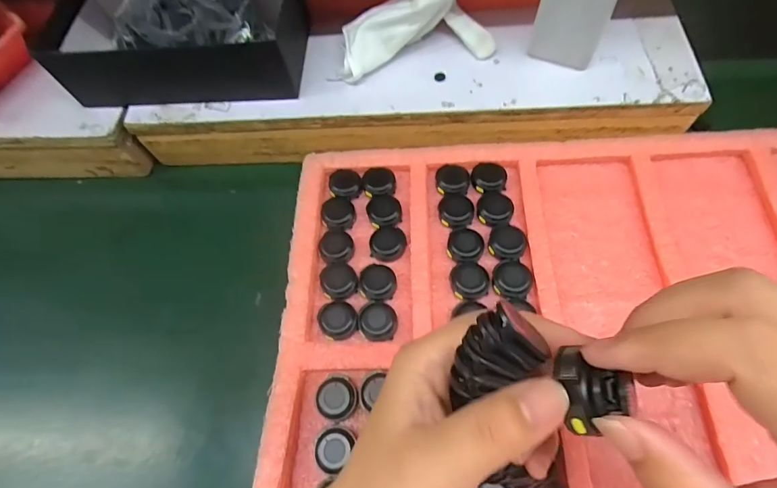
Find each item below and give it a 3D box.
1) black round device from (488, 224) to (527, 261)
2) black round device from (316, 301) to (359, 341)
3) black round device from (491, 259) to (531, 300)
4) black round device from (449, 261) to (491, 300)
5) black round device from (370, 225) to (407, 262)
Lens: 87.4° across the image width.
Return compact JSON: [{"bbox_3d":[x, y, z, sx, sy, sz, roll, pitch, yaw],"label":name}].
[{"bbox_3d":[0.096,-0.004,0.331,0.029,0.013,0.032,-8,64,1],"label":"black round device"},{"bbox_3d":[-0.040,0.058,0.316,0.029,0.012,0.030,-2,65,4],"label":"black round device"},{"bbox_3d":[0.096,0.027,0.318,0.029,0.010,0.032,13,67,11],"label":"black round device"},{"bbox_3d":[0.064,0.028,0.321,0.030,0.012,0.029,-2,65,4],"label":"black round device"},{"bbox_3d":[0.000,-0.001,0.341,0.030,0.009,0.030,-2,65,4],"label":"black round device"}]

